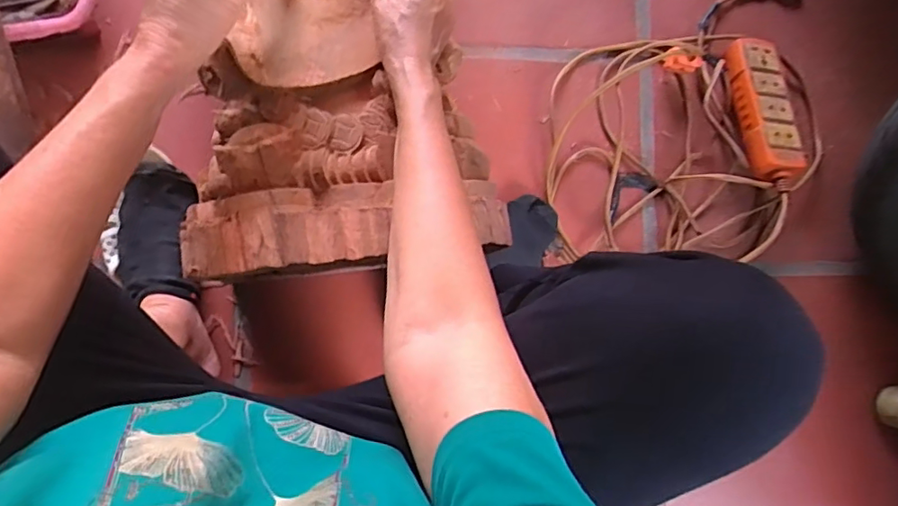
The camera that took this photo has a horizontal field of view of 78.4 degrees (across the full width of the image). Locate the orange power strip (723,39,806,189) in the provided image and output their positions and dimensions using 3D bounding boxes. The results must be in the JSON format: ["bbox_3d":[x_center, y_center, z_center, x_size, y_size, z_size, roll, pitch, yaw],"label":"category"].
[{"bbox_3d":[0.388,-0.177,0.675,0.055,0.033,0.207,4,68,-9],"label":"orange power strip"}]

